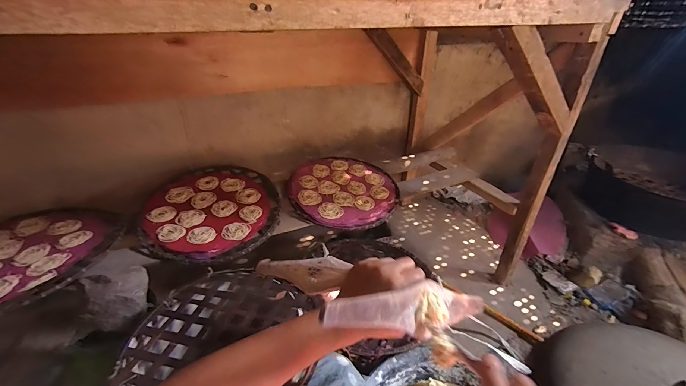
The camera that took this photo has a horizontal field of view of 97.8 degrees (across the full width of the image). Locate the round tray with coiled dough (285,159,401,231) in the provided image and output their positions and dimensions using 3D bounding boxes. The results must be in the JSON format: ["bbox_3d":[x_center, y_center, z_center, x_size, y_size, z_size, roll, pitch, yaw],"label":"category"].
[{"bbox_3d":[0.003,-0.015,1.052,0.371,0.071,0.355,0,31,0],"label":"round tray with coiled dough"}]

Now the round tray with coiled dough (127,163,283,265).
[{"bbox_3d":[-0.399,0.038,0.929,0.390,0.079,0.422,0,31,0],"label":"round tray with coiled dough"}]

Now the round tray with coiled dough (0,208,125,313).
[{"bbox_3d":[-0.759,0.149,0.693,0.404,0.047,0.398,0,31,0],"label":"round tray with coiled dough"}]

